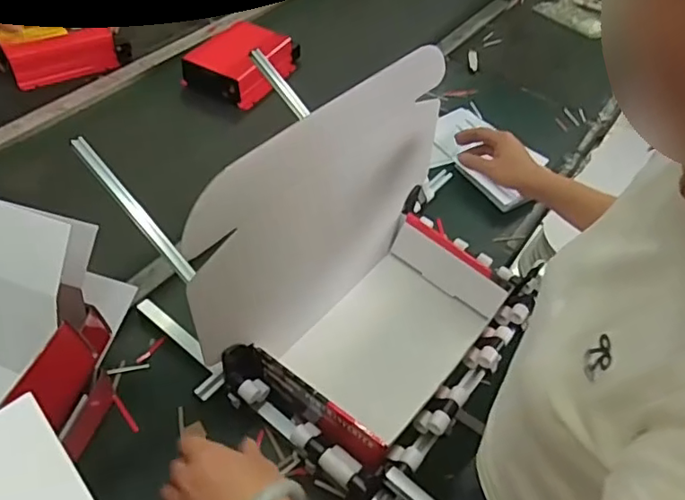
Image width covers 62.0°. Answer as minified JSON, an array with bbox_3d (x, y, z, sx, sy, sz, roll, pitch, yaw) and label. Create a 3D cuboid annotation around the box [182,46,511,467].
[{"bbox_3d":[0.059,0.020,0.689,0.217,0.360,0.434,35,54,21],"label":"box"}]

